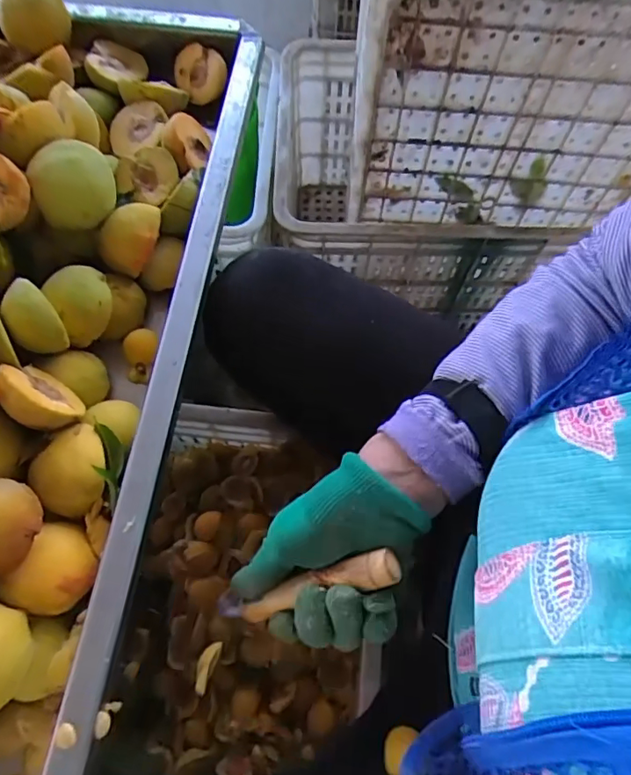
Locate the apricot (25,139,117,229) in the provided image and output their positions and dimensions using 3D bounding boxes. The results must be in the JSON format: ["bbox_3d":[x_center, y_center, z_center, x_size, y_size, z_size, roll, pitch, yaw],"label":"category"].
[{"bbox_3d":[-0.185,-0.153,0.411,0.055,0.058,0.052,-12,66,-7],"label":"apricot"}]

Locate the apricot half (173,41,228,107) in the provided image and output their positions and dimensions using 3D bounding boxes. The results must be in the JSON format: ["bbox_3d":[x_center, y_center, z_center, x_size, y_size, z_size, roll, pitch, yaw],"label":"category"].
[{"bbox_3d":[-0.115,-0.305,0.512,0.053,0.051,0.026,2,28,17],"label":"apricot half"}]

